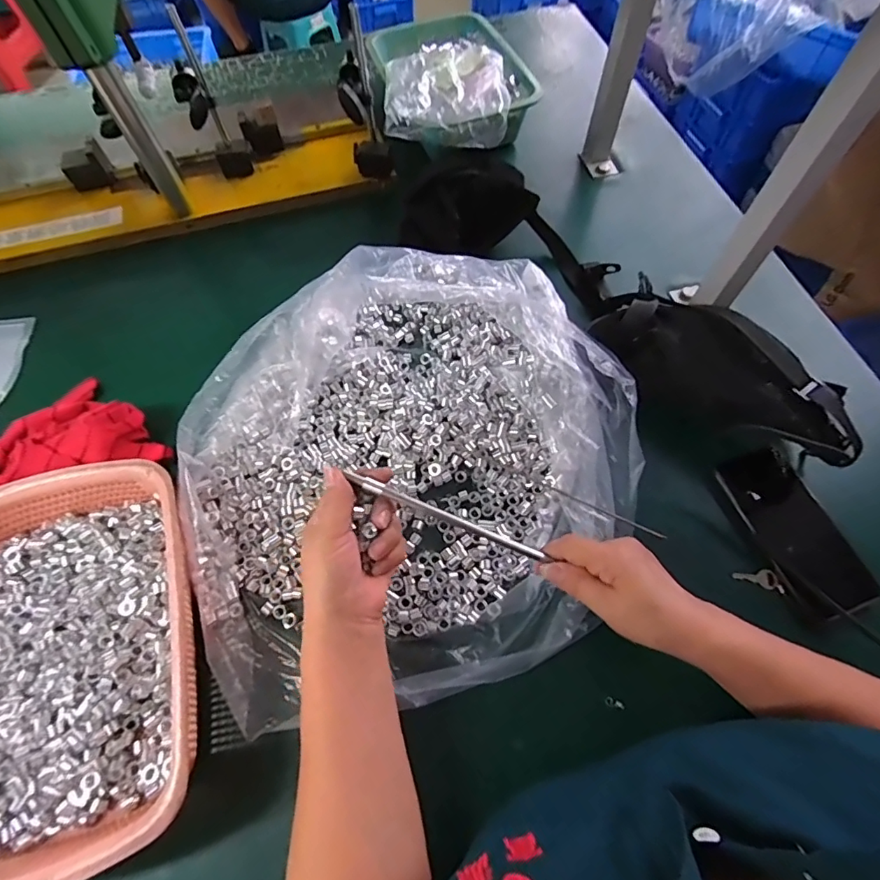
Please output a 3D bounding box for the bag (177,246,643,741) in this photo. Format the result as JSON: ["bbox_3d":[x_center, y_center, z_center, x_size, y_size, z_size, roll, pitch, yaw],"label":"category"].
[{"bbox_3d":[-0.041,-0.003,0.472,0.423,0.092,0.444,-20,64,-9],"label":"bag"}]

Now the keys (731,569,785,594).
[{"bbox_3d":[0.297,0.129,0.452,0.040,0.005,0.017,8,62,24],"label":"keys"}]

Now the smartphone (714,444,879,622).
[{"bbox_3d":[0.332,0.082,0.455,0.066,0.008,0.155,-25,66,6],"label":"smartphone"}]

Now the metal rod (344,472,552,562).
[{"bbox_3d":[0.006,0.065,0.405,0.177,0.010,0.008,24,64,-5],"label":"metal rod"}]

